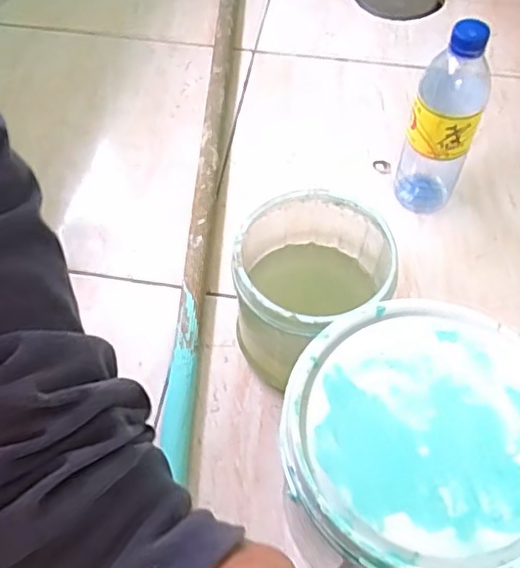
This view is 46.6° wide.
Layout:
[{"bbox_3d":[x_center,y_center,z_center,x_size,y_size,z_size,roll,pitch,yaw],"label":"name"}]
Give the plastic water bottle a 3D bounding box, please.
[{"bbox_3d":[0.188,-0.164,0.620,0.071,0.216,0.071,22,59,12],"label":"plastic water bottle"}]

